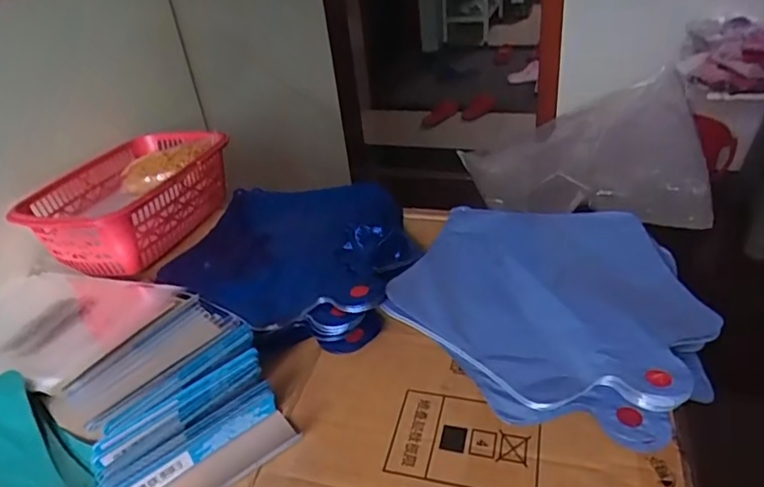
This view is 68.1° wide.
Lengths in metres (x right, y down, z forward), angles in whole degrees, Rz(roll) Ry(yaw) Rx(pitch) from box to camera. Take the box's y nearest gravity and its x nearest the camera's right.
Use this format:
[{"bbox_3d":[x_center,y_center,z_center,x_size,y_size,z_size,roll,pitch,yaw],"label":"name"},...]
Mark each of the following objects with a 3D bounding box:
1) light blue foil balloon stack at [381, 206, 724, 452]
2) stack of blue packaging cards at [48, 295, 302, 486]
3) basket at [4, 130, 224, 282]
[{"bbox_3d":[0.130,0.038,0.448,0.224,0.018,0.241,5,36,18],"label":"light blue foil balloon stack"},{"bbox_3d":[-0.146,0.103,0.392,0.128,0.034,0.164,-29,39,-29],"label":"stack of blue packaging cards"},{"bbox_3d":[-0.265,-0.053,0.606,0.145,0.071,0.205,7,36,20],"label":"basket"}]

